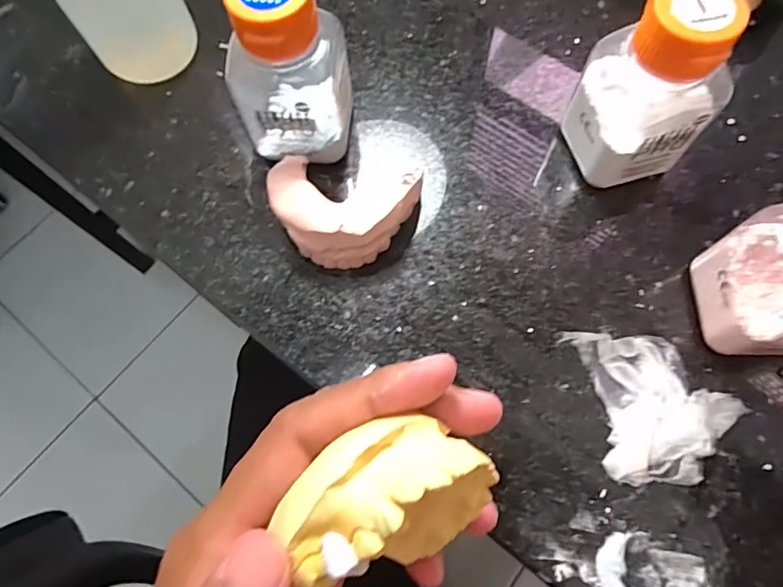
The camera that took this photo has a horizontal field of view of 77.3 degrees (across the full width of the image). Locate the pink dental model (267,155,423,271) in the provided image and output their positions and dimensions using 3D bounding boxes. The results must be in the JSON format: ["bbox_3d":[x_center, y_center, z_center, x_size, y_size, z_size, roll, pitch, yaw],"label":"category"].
[{"bbox_3d":[-0.018,-0.038,0.202,0.057,0.023,0.048,-15,71,-4],"label":"pink dental model"}]

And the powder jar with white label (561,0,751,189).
[{"bbox_3d":[0.098,-0.075,0.187,0.045,0.073,0.036,-8,71,-1],"label":"powder jar with white label"}]

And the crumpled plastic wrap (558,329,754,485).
[{"bbox_3d":[0.099,0.040,0.182,0.053,0.006,0.057,-8,71,-1],"label":"crumpled plastic wrap"}]

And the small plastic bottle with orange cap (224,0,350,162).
[{"bbox_3d":[-0.040,-0.085,0.193,0.044,0.071,0.033,-4,71,0],"label":"small plastic bottle with orange cap"}]

